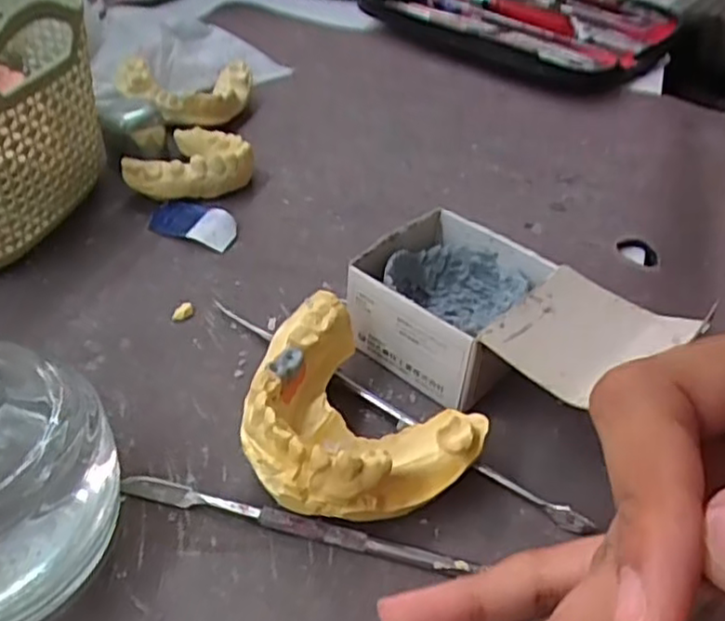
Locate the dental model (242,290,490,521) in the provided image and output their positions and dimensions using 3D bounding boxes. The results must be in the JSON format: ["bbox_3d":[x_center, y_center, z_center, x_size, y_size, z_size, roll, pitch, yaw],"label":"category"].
[{"bbox_3d":[-0.008,0.033,0.205,0.071,0.037,0.056,34,49,30],"label":"dental model"}]

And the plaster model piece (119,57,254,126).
[{"bbox_3d":[-0.098,-0.127,0.391,0.063,0.025,0.060,28,46,24],"label":"plaster model piece"}]

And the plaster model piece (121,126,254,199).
[{"bbox_3d":[-0.081,-0.069,0.327,0.049,0.019,0.054,21,43,18],"label":"plaster model piece"}]

